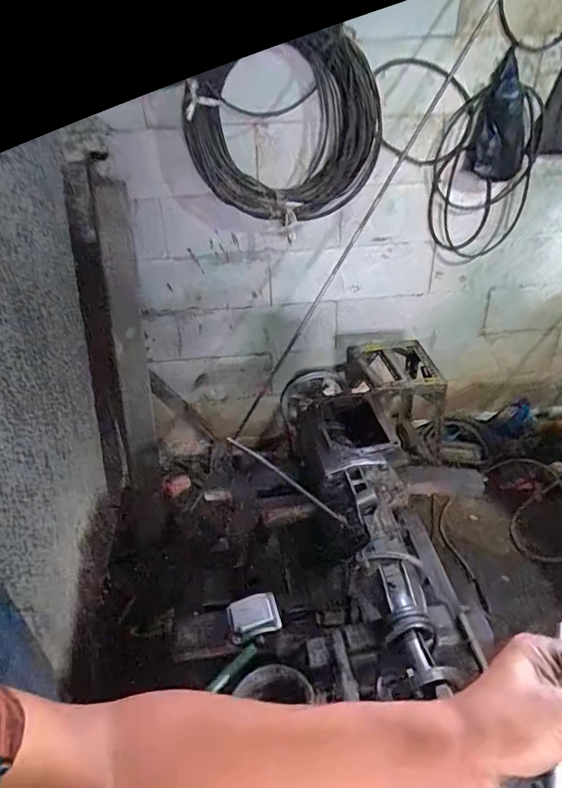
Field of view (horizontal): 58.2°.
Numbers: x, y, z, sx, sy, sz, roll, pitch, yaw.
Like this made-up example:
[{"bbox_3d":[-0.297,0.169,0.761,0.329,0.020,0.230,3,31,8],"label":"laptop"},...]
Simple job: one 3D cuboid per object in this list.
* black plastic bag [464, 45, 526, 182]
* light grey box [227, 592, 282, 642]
[{"bbox_3d":[0.623,-0.770,1.459,0.174,0.322,0.034,-18,39,2],"label":"black plastic bag"},{"bbox_3d":[-0.047,0.388,0.889,0.086,0.033,0.064,-12,37,-15],"label":"light grey box"}]

